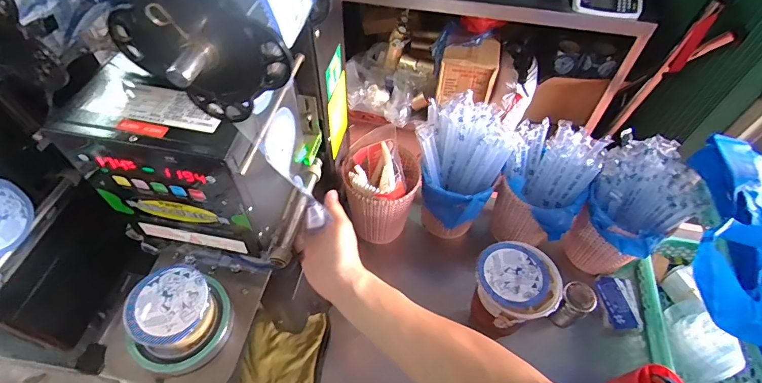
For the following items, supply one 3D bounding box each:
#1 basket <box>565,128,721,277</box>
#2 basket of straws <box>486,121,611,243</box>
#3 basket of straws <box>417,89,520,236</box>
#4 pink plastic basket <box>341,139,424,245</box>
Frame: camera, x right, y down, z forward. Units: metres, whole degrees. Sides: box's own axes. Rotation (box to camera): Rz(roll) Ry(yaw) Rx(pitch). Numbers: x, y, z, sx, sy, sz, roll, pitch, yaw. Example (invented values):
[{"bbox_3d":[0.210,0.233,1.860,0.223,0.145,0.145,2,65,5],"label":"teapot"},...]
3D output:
[{"bbox_3d":[0.420,0.049,0.695,0.143,0.249,0.157,-37,62,-26],"label":"basket"},{"bbox_3d":[0.284,0.002,0.726,0.150,0.227,0.134,26,56,17],"label":"basket of straws"},{"bbox_3d":[0.137,-0.020,0.724,0.144,0.267,0.153,-25,58,-19],"label":"basket of straws"},{"bbox_3d":[0.000,0.001,0.739,0.137,0.179,0.124,6,53,2],"label":"pink plastic basket"}]

